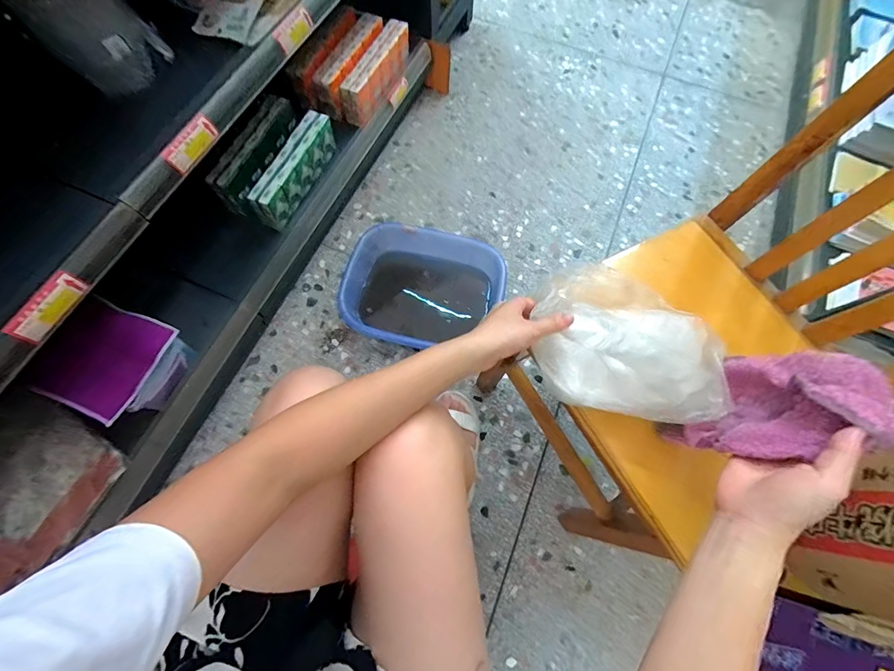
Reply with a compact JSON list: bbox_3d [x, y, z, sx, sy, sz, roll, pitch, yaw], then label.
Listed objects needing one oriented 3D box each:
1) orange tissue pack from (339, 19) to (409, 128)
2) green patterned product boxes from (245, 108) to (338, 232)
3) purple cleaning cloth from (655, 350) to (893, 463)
[{"bbox_3d":[-0.176,-0.656,0.974,0.063,0.088,0.295,21,70,7],"label":"orange tissue pack"},{"bbox_3d":[-0.334,-0.357,0.861,0.058,0.101,0.269,20,70,6],"label":"green patterned product boxes"},{"bbox_3d":[0.315,0.078,0.377,0.108,0.154,0.087,-41,75,-16],"label":"purple cleaning cloth"}]

